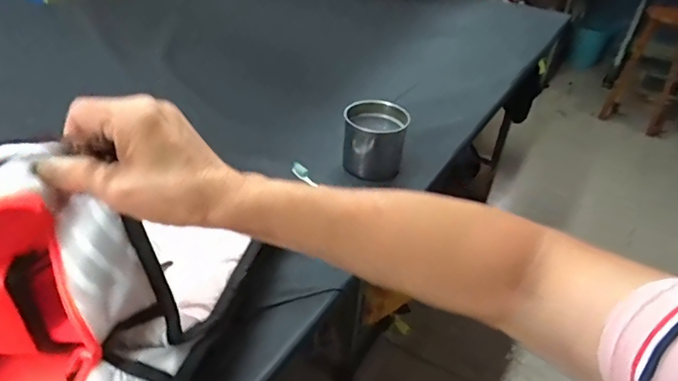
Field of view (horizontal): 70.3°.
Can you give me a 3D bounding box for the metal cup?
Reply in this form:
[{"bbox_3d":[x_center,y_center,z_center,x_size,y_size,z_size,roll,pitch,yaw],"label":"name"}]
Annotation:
[{"bbox_3d":[0.059,-0.082,0.794,0.095,0.099,0.099,3,36,-2],"label":"metal cup"}]

